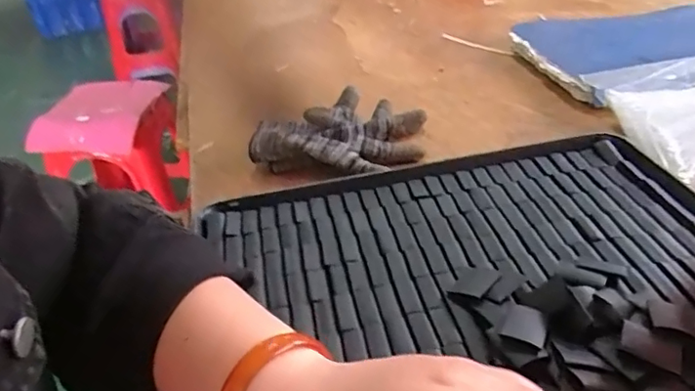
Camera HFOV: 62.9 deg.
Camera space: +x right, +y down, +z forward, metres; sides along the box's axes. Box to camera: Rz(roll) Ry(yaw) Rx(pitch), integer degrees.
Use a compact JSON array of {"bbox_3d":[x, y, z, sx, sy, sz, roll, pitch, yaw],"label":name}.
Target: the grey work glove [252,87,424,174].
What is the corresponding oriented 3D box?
[{"bbox_3d":[-0.004,-0.067,0.587,0.154,0.035,0.123,8,36,22],"label":"grey work glove"}]

